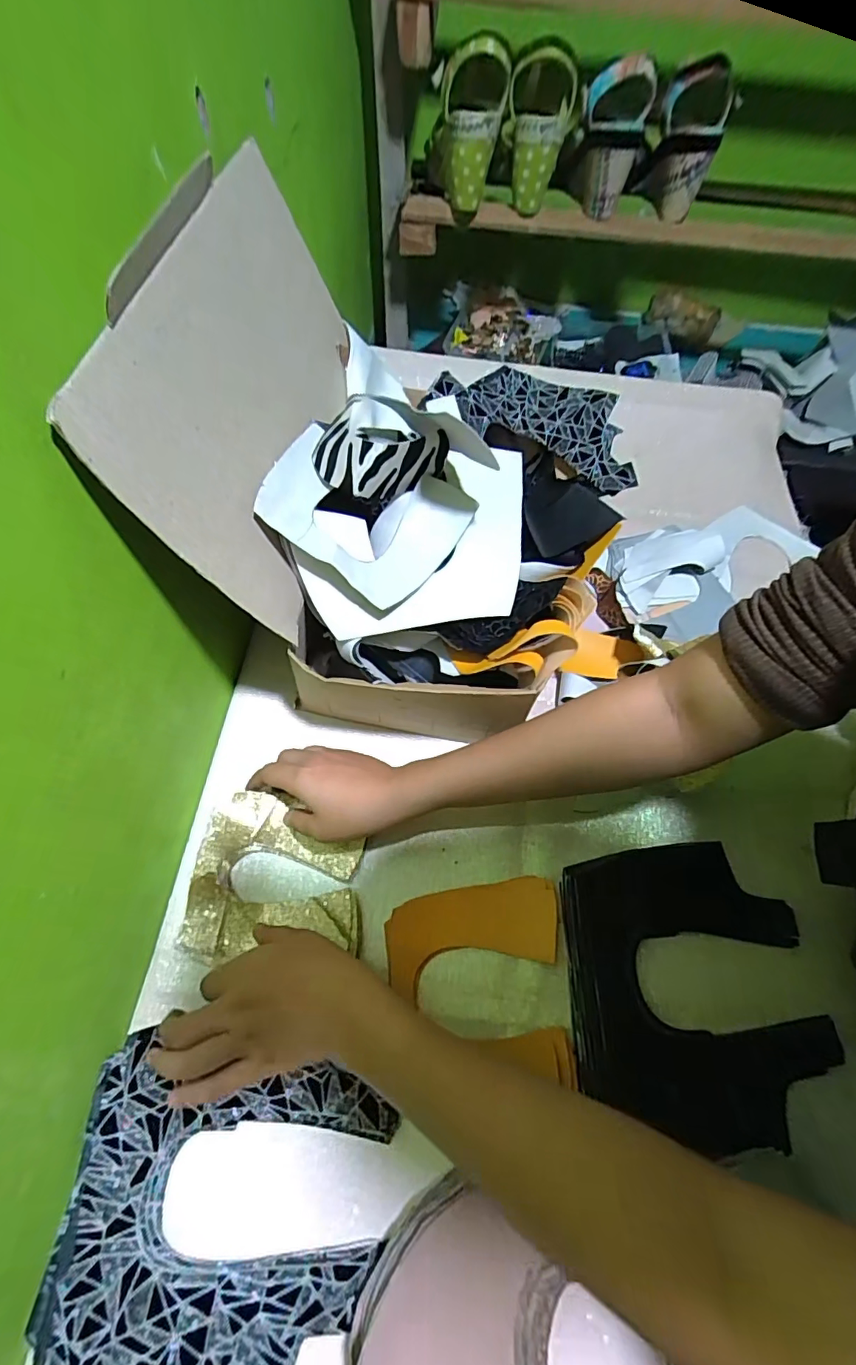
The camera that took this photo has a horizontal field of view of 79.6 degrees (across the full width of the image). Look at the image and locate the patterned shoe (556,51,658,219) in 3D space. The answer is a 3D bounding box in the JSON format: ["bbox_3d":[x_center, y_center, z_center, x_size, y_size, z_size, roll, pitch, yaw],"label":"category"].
[{"bbox_3d":[0.218,-0.674,0.637,0.092,0.138,0.111,13,62,4],"label":"patterned shoe"}]

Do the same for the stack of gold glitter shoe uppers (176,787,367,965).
[{"bbox_3d":[-0.112,0.150,0.393,0.126,0.030,0.118,8,62,1],"label":"stack of gold glitter shoe uppers"}]

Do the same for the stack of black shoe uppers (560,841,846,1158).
[{"bbox_3d":[0.198,0.220,0.379,0.183,0.015,0.185,2,62,-2],"label":"stack of black shoe uppers"}]

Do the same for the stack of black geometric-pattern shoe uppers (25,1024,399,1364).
[{"bbox_3d":[-0.124,0.320,0.306,0.180,0.019,0.156,9,62,2],"label":"stack of black geometric-pattern shoe uppers"}]

